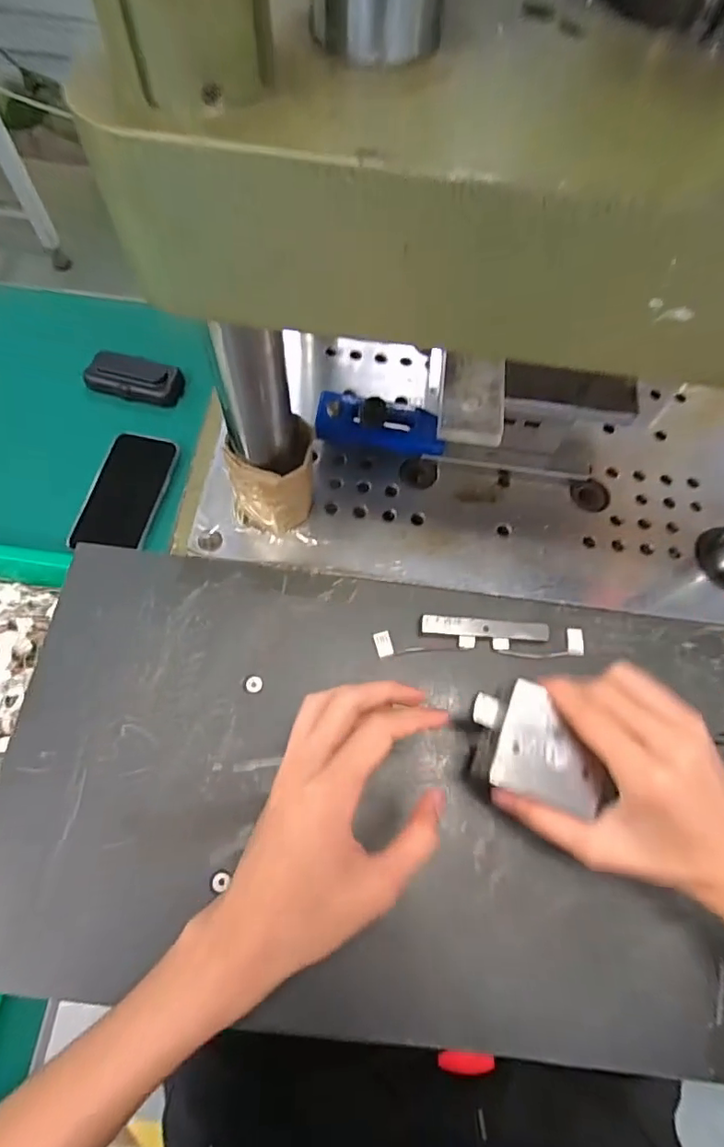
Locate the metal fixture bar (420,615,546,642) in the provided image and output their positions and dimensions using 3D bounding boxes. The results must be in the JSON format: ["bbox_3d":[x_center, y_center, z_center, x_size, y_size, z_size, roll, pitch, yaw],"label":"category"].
[{"bbox_3d":[0.094,0.043,0.416,0.095,0.013,0.013,5,67,-2],"label":"metal fixture bar"}]

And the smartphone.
[{"bbox_3d":[-0.247,-0.087,0.564,0.080,0.014,0.132,11,67,1],"label":"smartphone"}]

